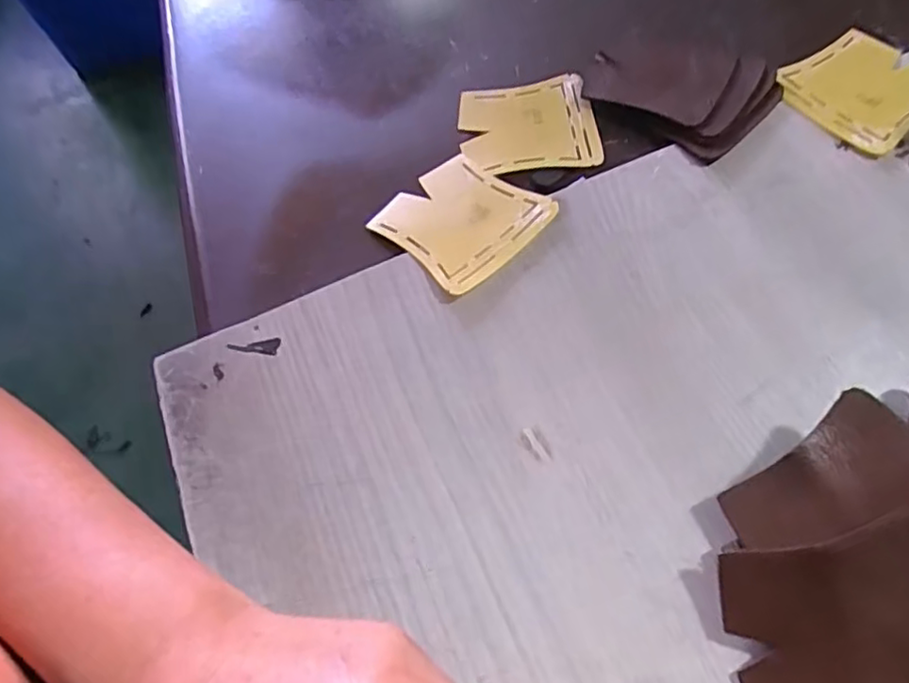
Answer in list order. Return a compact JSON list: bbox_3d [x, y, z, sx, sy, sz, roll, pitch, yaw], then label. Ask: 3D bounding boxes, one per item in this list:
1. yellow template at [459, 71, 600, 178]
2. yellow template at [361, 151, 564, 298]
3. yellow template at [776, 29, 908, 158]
[{"bbox_3d":[0.044,-0.128,0.388,0.079,0.008,0.072,-6,60,1],"label":"yellow template"},{"bbox_3d":[0.002,-0.067,0.355,0.075,0.006,0.078,-40,59,-18],"label":"yellow template"},{"bbox_3d":[0.237,-0.147,0.377,0.080,0.004,0.075,-32,63,-13],"label":"yellow template"}]

